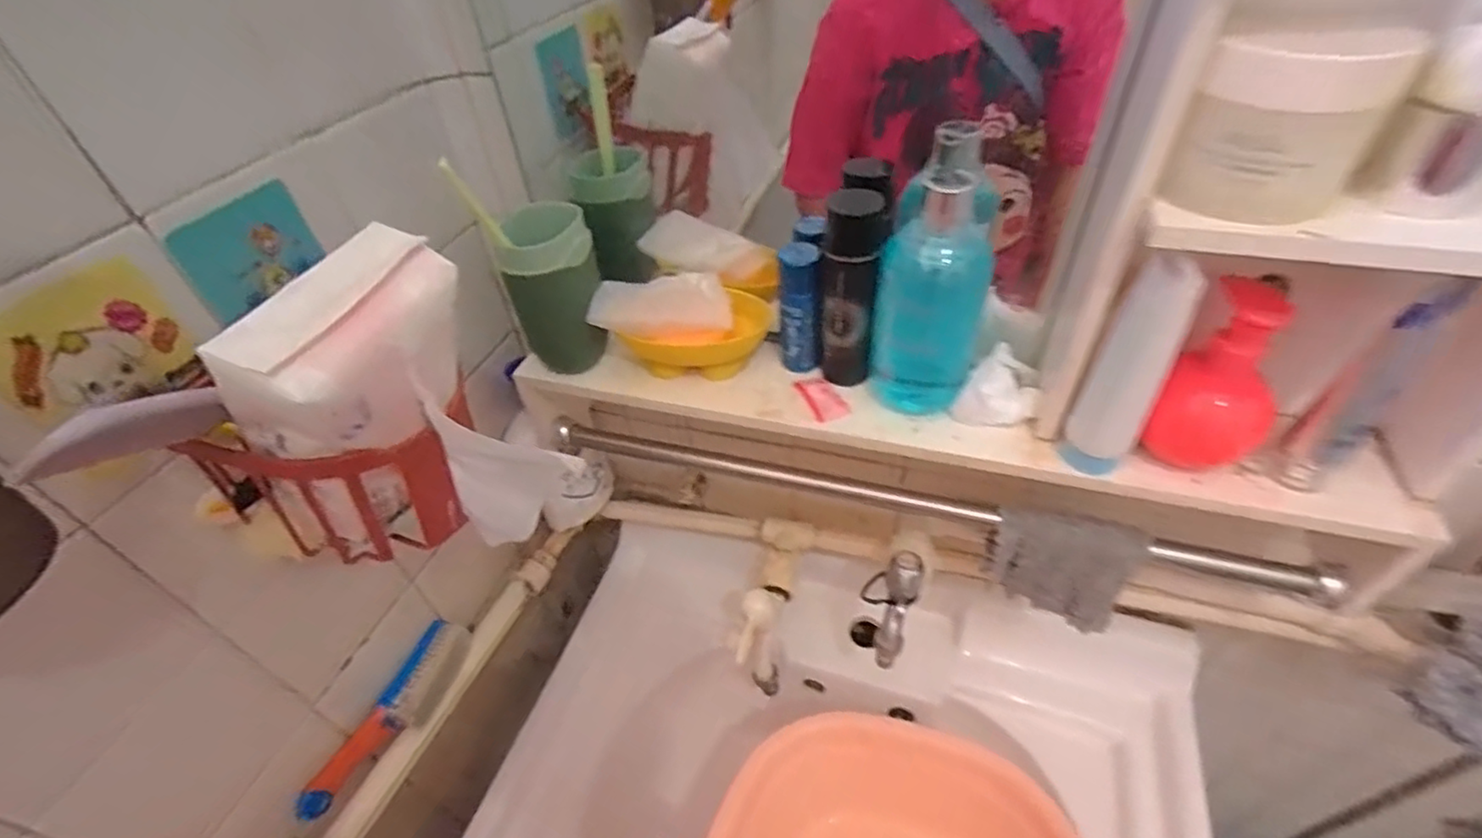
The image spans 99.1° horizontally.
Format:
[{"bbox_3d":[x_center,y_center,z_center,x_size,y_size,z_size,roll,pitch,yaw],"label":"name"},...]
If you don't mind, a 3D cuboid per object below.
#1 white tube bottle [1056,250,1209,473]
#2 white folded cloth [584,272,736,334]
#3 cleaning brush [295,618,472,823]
[{"bbox_3d":[0.221,-0.026,0.361,0.037,0.144,0.030,30,53,31],"label":"white tube bottle"},{"bbox_3d":[-0.059,-0.088,0.473,0.100,0.023,0.057,-4,43,0],"label":"white folded cloth"},{"bbox_3d":[-0.278,0.239,0.511,0.035,0.032,0.159,10,45,15],"label":"cleaning brush"}]

